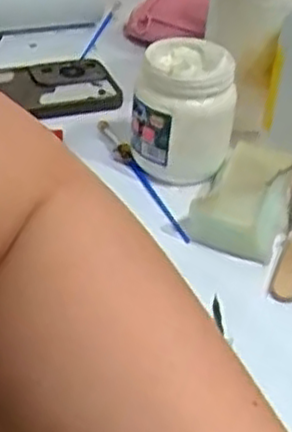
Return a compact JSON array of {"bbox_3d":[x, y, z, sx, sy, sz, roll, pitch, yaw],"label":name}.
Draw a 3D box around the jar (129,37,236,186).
[{"bbox_3d":[0.029,-0.081,0.575,0.074,0.084,0.081,2,38,-2],"label":"jar"}]

